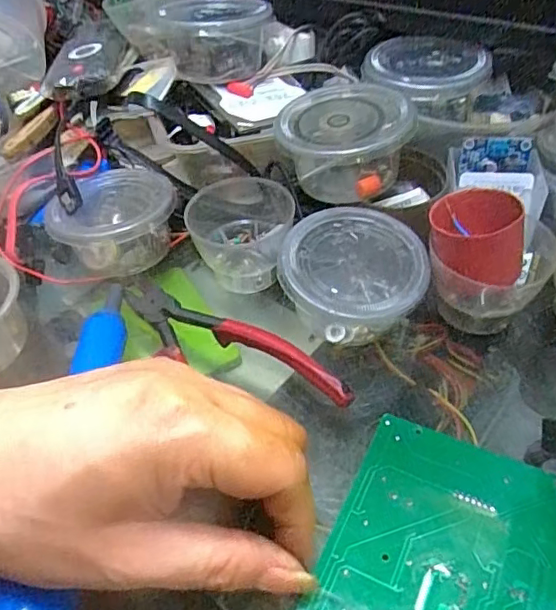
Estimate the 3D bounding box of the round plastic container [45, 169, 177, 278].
[{"bbox_3d":[-0.104,-0.055,0.365,0.075,0.040,0.075,-3,47,3],"label":"round plastic container"}]

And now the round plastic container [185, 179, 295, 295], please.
[{"bbox_3d":[-0.023,-0.045,0.349,0.064,0.044,0.064,-3,47,3],"label":"round plastic container"}]

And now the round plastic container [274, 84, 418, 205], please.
[{"bbox_3d":[0.040,-0.099,0.337,0.073,0.045,0.073,-3,47,3],"label":"round plastic container"}]

